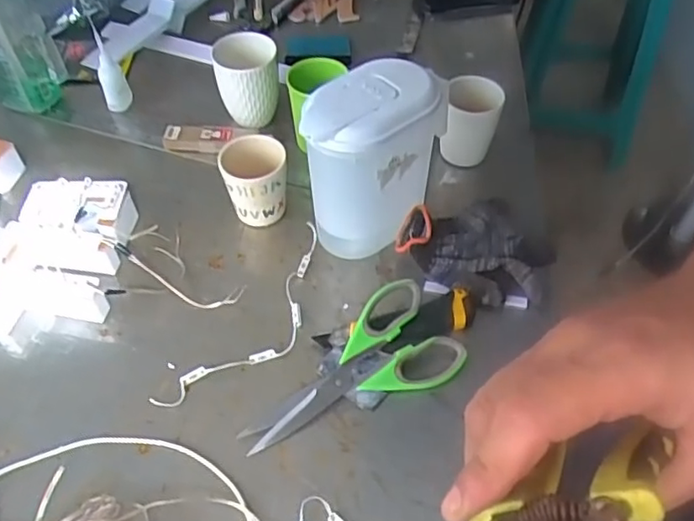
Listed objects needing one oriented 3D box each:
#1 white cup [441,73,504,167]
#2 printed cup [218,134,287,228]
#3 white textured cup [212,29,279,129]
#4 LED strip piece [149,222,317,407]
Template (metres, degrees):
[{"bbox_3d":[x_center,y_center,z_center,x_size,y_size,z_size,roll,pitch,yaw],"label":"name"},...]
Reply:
[{"bbox_3d":[0.152,-0.168,0.771,0.065,0.100,0.065,-1,51,2],"label":"white cup"},{"bbox_3d":[-0.103,-0.088,0.718,0.073,0.090,0.067,-6,51,-2],"label":"printed cup"},{"bbox_3d":[-0.129,-0.235,0.827,0.078,0.105,0.076,-1,51,2],"label":"white textured cup"},{"bbox_3d":[-0.084,0.063,0.644,0.074,0.016,0.255,27,57,23],"label":"LED strip piece"}]

